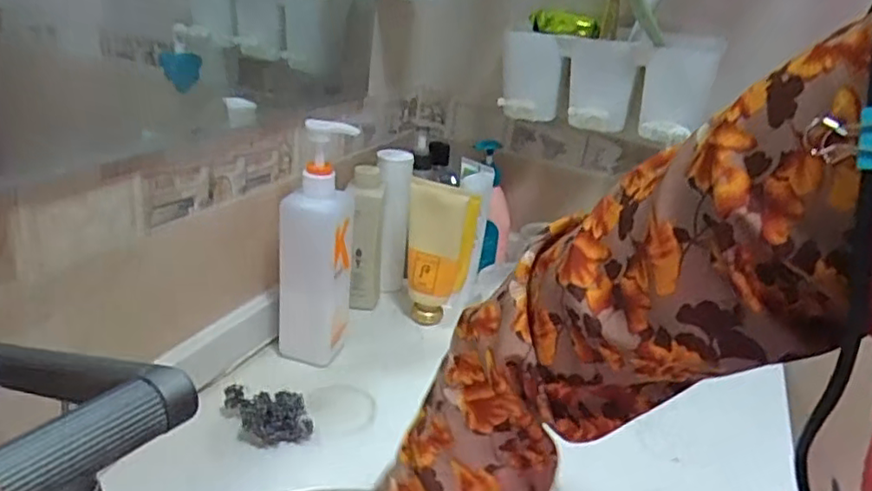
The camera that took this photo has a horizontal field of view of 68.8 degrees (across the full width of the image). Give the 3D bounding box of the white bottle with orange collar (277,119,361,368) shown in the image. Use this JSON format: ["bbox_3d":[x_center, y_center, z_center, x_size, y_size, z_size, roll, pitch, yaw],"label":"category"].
[{"bbox_3d":[-0.120,0.003,0.651,0.063,0.254,0.057,11,24,10],"label":"white bottle with orange collar"}]

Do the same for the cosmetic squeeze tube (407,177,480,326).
[{"bbox_3d":[0.004,0.012,0.765,0.081,0.173,0.052,7,24,1],"label":"cosmetic squeeze tube"}]

